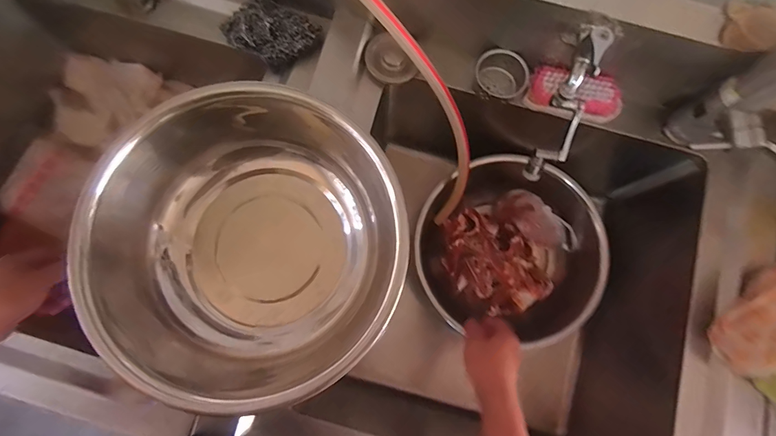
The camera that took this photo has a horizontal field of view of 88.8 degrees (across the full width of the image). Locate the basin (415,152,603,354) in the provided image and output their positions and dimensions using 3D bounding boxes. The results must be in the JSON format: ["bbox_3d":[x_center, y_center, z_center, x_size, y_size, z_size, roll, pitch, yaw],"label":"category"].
[{"bbox_3d":[0.232,0.061,0.778,0.312,0.136,0.326,2,79,0],"label":"basin"}]

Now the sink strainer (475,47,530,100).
[{"bbox_3d":[0.166,-0.209,0.592,0.072,0.045,0.072,0,79,-1],"label":"sink strainer"}]

